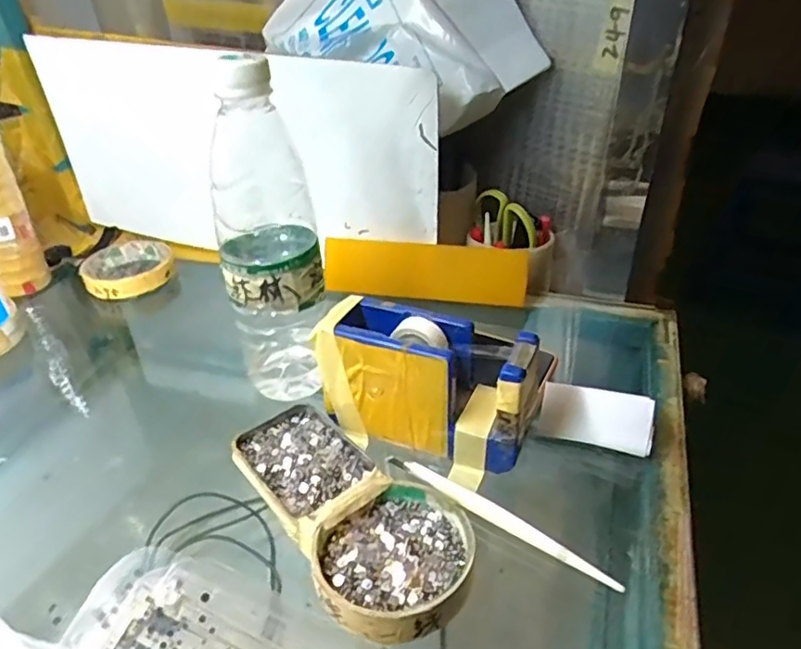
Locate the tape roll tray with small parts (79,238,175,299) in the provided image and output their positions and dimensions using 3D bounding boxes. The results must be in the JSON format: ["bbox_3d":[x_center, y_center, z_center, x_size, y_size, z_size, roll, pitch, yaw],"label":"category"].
[{"bbox_3d":[-0.271,-0.056,0.595,0.083,0.023,0.099,-19,37,-22],"label":"tape roll tray with small parts"}]

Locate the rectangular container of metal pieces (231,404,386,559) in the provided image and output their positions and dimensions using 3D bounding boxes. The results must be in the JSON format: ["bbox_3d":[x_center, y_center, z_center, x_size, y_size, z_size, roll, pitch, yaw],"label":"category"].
[{"bbox_3d":[-0.058,0.084,0.362,0.066,0.020,0.100,-27,41,-31],"label":"rectangular container of metal pieces"}]

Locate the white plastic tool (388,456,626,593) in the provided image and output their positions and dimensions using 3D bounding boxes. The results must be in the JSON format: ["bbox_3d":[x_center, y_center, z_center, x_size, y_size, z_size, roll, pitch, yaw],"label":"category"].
[{"bbox_3d":[0.053,0.107,0.336,0.144,0.008,0.010,20,40,30],"label":"white plastic tool"}]

